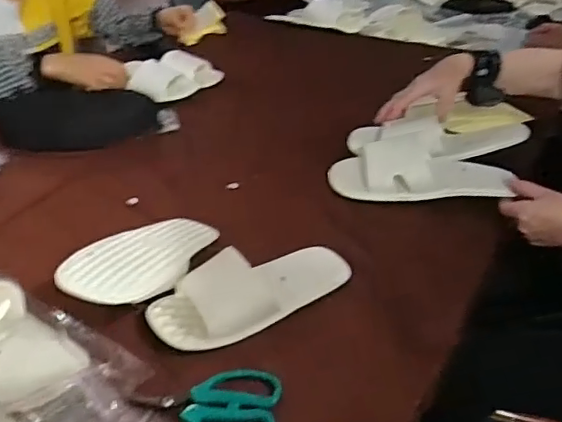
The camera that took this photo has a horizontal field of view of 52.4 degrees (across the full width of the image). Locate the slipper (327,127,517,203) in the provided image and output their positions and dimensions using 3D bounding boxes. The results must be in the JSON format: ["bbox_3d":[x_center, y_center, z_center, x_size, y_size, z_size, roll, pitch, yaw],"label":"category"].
[{"bbox_3d":[0.202,-0.066,0.827,0.251,0.072,0.121,3,34,5],"label":"slipper"}]

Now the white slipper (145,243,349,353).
[{"bbox_3d":[-0.027,0.082,0.628,0.228,0.050,0.086,-15,37,-21],"label":"white slipper"}]

